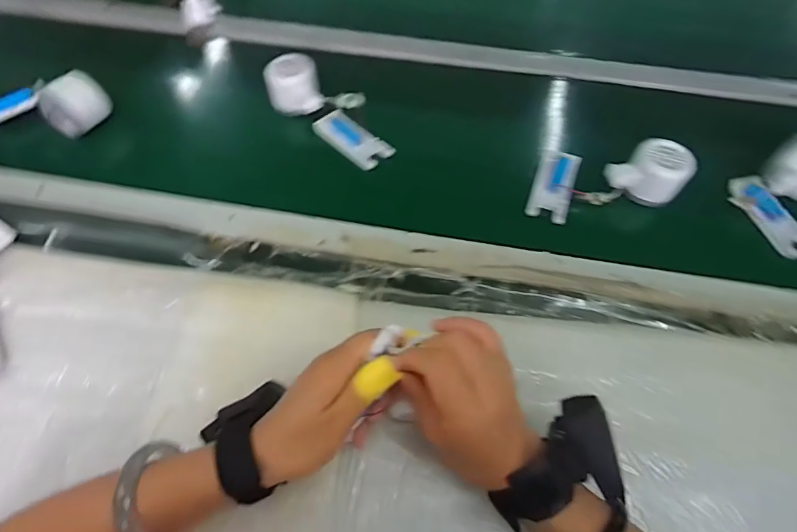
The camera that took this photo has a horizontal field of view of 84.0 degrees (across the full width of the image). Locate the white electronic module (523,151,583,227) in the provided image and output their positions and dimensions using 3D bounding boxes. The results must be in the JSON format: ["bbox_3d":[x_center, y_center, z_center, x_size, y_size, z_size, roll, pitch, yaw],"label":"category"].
[{"bbox_3d":[0.182,-0.094,0.519,0.045,0.009,0.106,20,62,10],"label":"white electronic module"}]

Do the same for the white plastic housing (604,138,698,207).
[{"bbox_3d":[0.279,-0.104,0.494,0.066,0.047,0.074,-38,67,-20],"label":"white plastic housing"}]

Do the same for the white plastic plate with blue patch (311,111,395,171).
[{"bbox_3d":[-0.057,-0.157,0.552,0.104,0.014,0.046,39,67,19],"label":"white plastic plate with blue patch"}]

